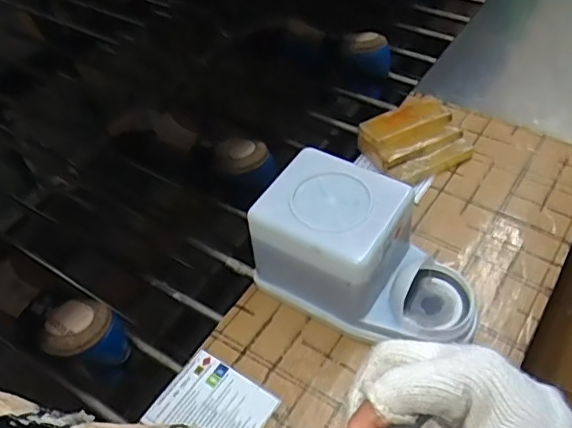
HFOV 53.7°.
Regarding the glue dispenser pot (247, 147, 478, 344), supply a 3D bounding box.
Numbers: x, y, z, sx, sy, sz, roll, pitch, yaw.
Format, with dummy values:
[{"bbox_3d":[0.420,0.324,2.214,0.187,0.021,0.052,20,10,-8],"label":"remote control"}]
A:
[{"bbox_3d":[0.071,0.038,0.473,0.182,0.107,0.096,24,55,24],"label":"glue dispenser pot"}]

